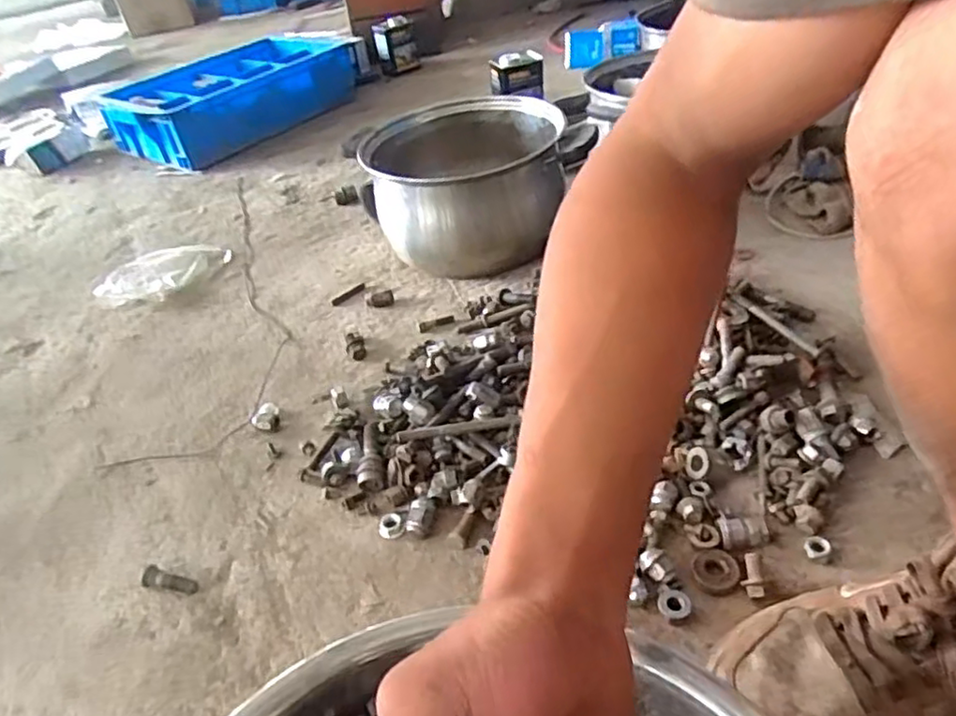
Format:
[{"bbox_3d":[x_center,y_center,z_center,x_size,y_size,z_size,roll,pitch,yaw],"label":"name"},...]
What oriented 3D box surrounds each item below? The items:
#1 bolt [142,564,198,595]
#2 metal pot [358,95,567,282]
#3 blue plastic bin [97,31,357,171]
[{"bbox_3d":[-0.263,0.190,0.562,0.052,0.011,0.018,9,40,20],"label":"bolt"},{"bbox_3d":[-0.021,-0.257,0.973,0.266,0.169,0.322,-14,38,-10],"label":"metal pot"},{"bbox_3d":[-0.589,-0.649,1.620,0.402,0.124,0.623,19,44,30],"label":"blue plastic bin"}]

